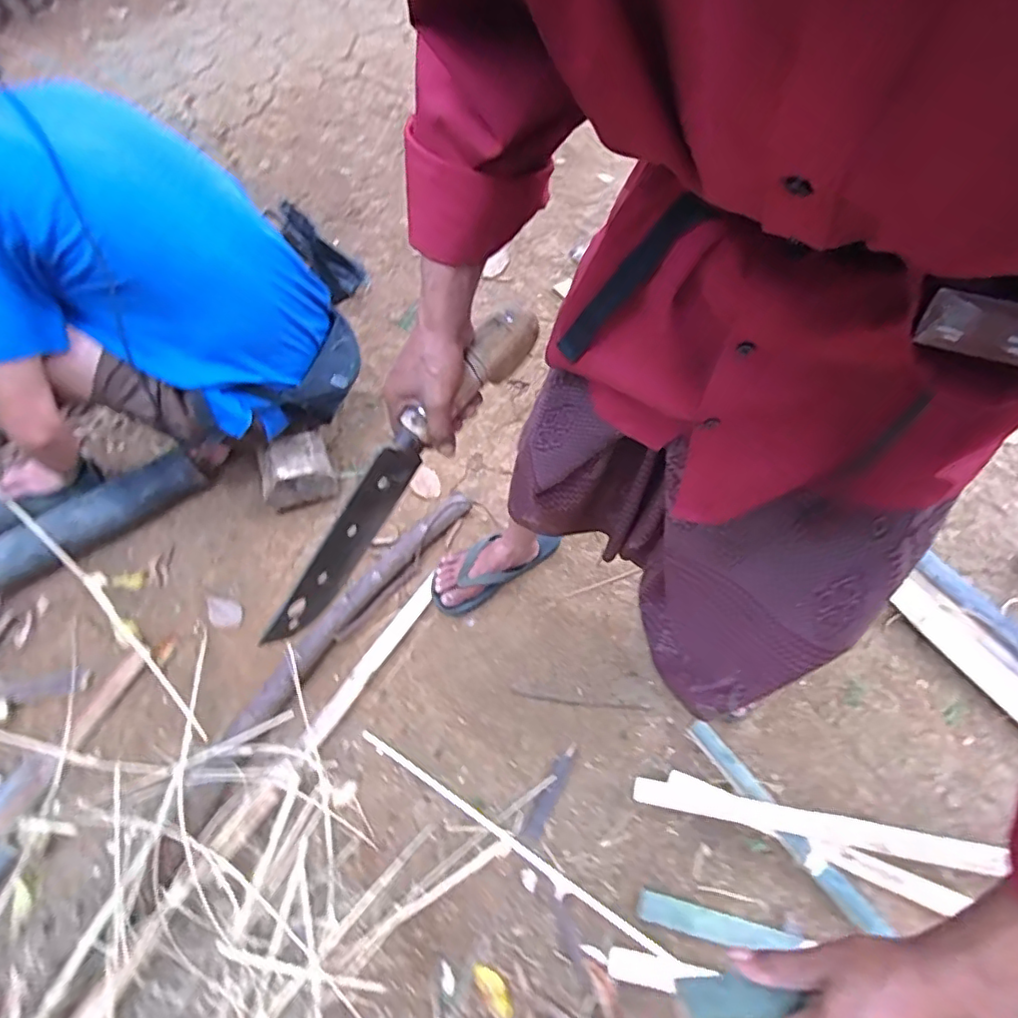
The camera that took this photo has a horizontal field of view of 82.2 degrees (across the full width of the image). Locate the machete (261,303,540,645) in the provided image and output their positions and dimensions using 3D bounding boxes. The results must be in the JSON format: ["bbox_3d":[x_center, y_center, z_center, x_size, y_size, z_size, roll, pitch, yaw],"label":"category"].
[{"bbox_3d":[-0.098,-0.031,0.525,0.022,0.071,0.367,39,93,21],"label":"machete"}]

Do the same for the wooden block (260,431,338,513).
[{"bbox_3d":[-0.422,-0.076,1.150,0.137,0.101,0.094,-16,64,-8],"label":"wooden block"}]

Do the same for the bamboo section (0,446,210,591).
[{"bbox_3d":[-0.792,0.014,1.113,0.408,0.082,0.087,-32,67,-16],"label":"bamboo section"}]

